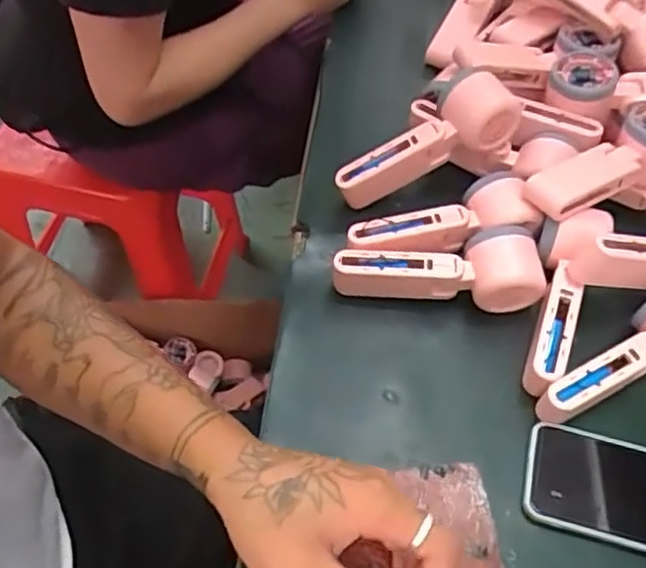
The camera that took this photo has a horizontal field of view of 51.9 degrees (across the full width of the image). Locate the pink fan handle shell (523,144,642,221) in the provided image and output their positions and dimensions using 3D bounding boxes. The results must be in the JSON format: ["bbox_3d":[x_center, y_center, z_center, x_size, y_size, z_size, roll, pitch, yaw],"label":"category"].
[{"bbox_3d":[0.216,-0.085,0.555,0.101,0.025,0.044,-26,63,-18],"label":"pink fan handle shell"}]

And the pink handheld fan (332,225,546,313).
[{"bbox_3d":[0.093,-0.013,0.548,0.163,0.055,0.057,6,58,0],"label":"pink handheld fan"}]

